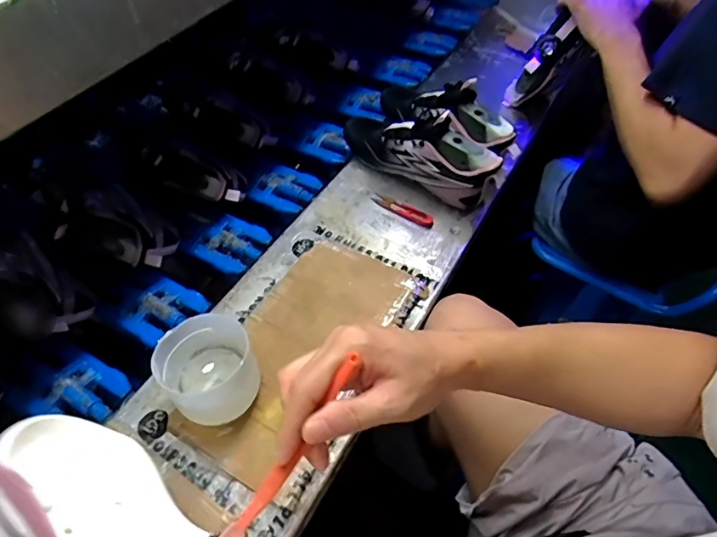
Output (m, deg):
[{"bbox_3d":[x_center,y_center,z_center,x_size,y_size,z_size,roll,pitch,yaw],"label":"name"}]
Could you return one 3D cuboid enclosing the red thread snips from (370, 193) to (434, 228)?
[{"bbox_3d":[0.067,-0.091,0.715,0.102,0.010,0.026,33,59,17],"label":"red thread snips"}]

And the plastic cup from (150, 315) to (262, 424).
[{"bbox_3d":[-0.151,0.113,0.504,0.091,0.084,0.100,2,55,-3],"label":"plastic cup"}]

